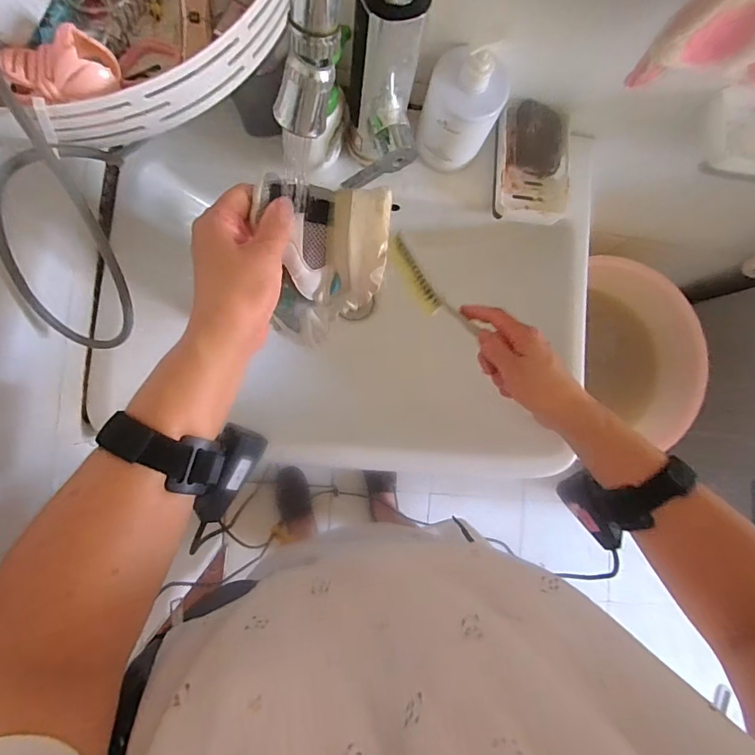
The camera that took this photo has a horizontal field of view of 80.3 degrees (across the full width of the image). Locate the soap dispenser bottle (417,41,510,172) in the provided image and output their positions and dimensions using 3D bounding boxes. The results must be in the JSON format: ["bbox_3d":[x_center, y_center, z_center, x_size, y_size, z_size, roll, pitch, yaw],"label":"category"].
[{"bbox_3d":[0.094,-0.296,0.488,0.082,0.120,0.083,6,84,-6],"label":"soap dispenser bottle"}]

